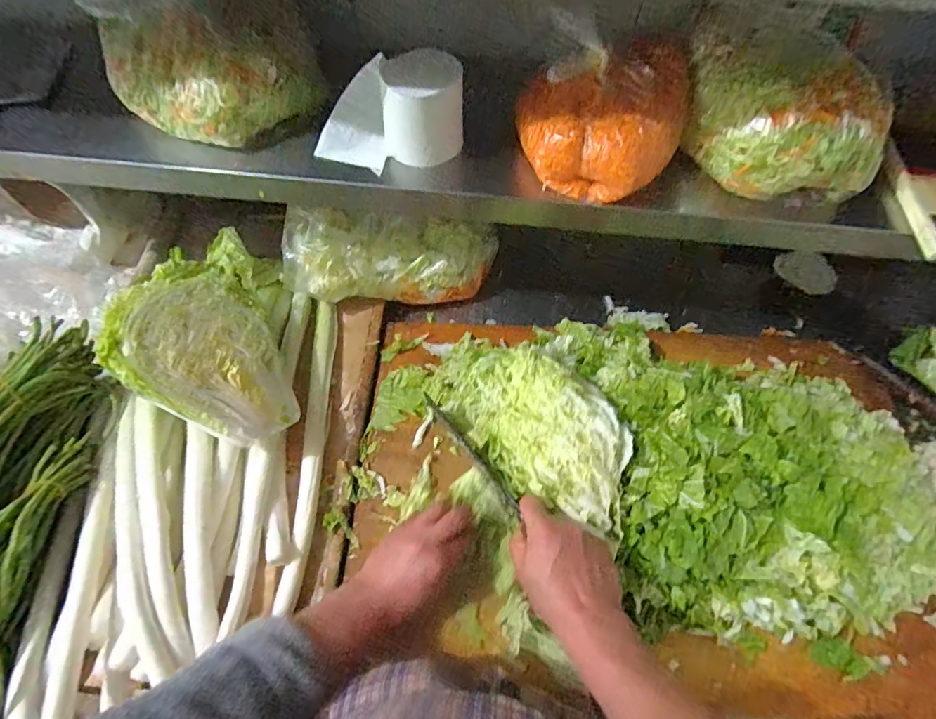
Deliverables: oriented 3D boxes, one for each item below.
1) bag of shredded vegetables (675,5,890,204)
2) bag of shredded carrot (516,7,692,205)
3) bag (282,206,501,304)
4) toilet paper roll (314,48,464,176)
[{"bbox_3d":[0.341,-0.272,0.509,0.200,0.105,0.166,8,61,3],"label":"bag of shredded vegetables"},{"bbox_3d":[0.151,-0.285,0.531,0.179,0.097,0.196,24,63,12],"label":"bag of shredded carrot"},{"bbox_3d":[-0.103,-0.153,0.706,0.315,0.121,0.100,-2,60,-19],"label":"bag"},{"bbox_3d":[-0.088,-0.277,0.535,0.162,0.107,0.080,9,61,4],"label":"toilet paper roll"}]

